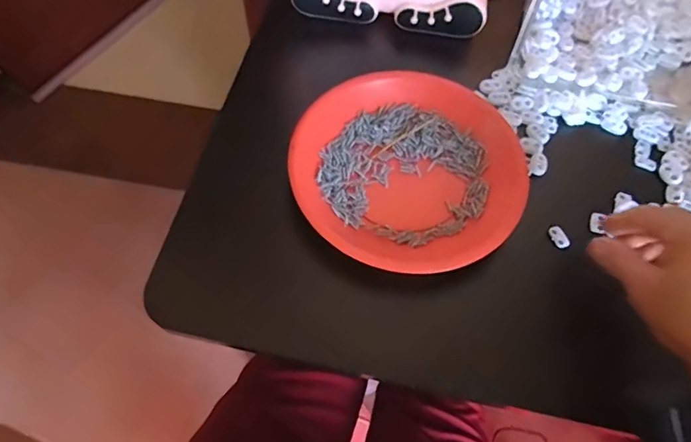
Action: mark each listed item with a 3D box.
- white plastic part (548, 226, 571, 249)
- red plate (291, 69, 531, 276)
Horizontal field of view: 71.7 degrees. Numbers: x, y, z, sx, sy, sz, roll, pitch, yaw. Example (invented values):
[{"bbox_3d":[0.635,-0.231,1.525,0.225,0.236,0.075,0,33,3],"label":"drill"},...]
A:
[{"bbox_3d":[0.178,0.014,0.400,0.013,0.004,0.021,-24,68,-14],"label":"white plastic part"},{"bbox_3d":[0.054,-0.049,0.413,0.189,0.024,0.187,1,64,-3],"label":"red plate"}]

